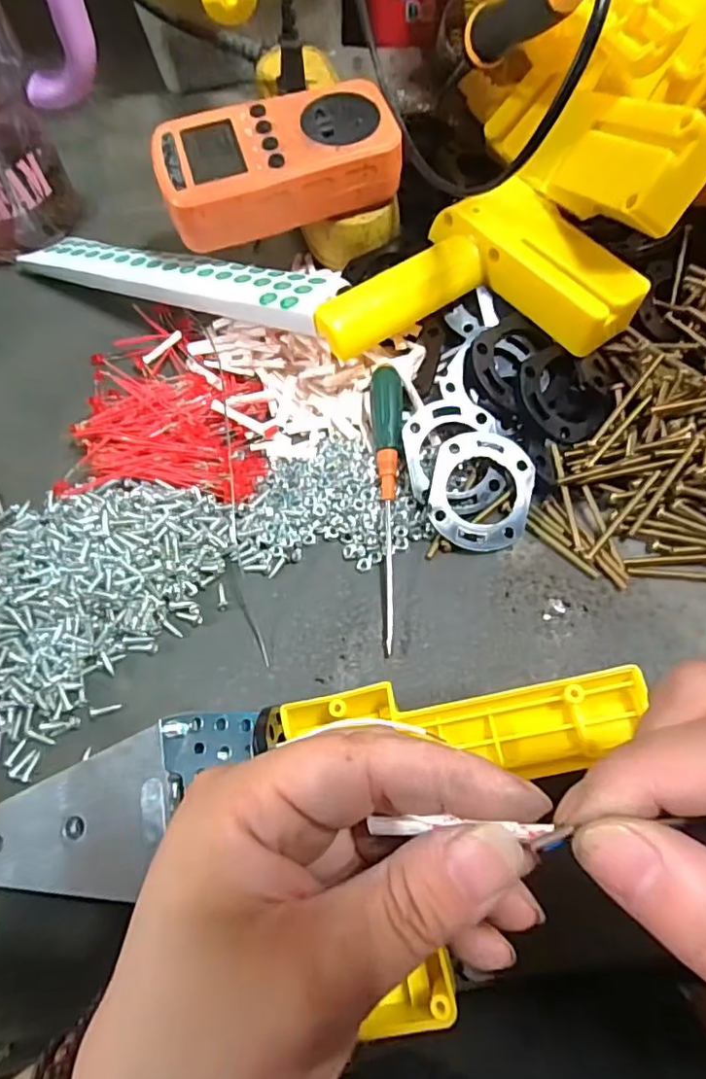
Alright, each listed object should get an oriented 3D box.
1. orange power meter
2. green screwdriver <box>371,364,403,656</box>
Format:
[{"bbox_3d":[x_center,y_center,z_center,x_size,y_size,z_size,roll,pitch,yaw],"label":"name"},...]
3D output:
[{"bbox_3d":[-0.040,-0.206,0.313,0.126,0.032,0.060,-15,68,-3],"label":"orange power meter"},{"bbox_3d":[0.019,-0.021,0.285,0.016,0.020,0.147,-2,69,1],"label":"green screwdriver"}]

